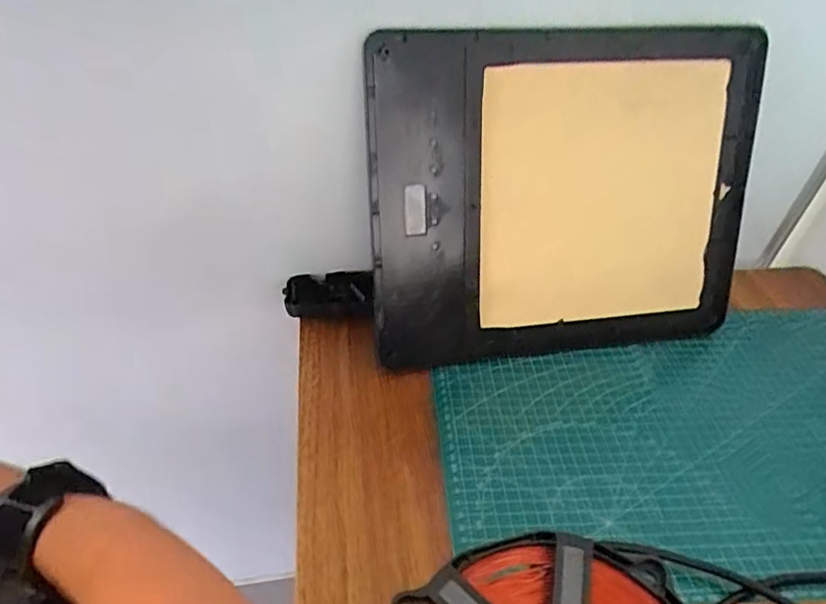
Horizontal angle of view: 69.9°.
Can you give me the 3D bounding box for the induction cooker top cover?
[{"bbox_3d":[0.136,-0.088,0.521,0.342,0.278,0.031,-5,20,-9],"label":"induction cooker top cover"}]

